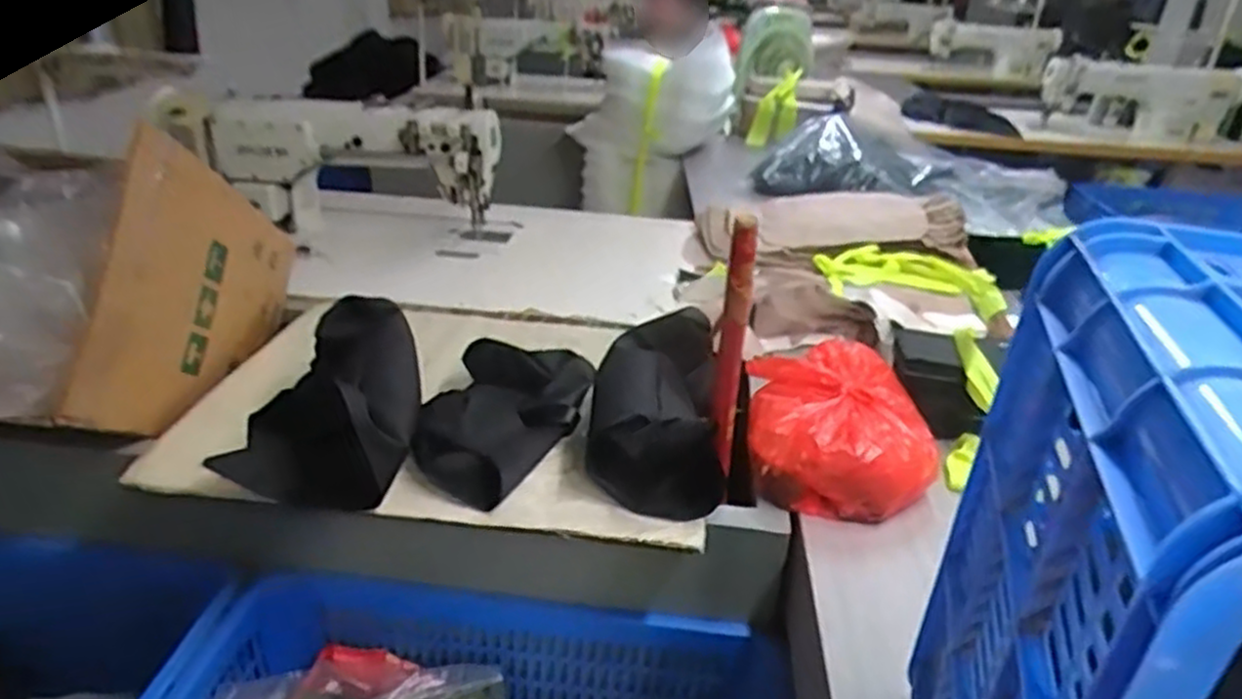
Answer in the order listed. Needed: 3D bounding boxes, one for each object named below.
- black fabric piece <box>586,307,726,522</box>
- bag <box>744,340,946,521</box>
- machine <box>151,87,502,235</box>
[{"bbox_3d":[0.035,0.072,0.848,0.140,0.137,0.198,1,28,-4],"label":"black fabric piece"},{"bbox_3d":[0.247,0.083,0.885,0.193,0.108,0.230,4,28,2],"label":"bag"},{"bbox_3d":[-0.514,-0.325,1.408,0.532,0.246,0.219,2,28,-1],"label":"machine"}]

